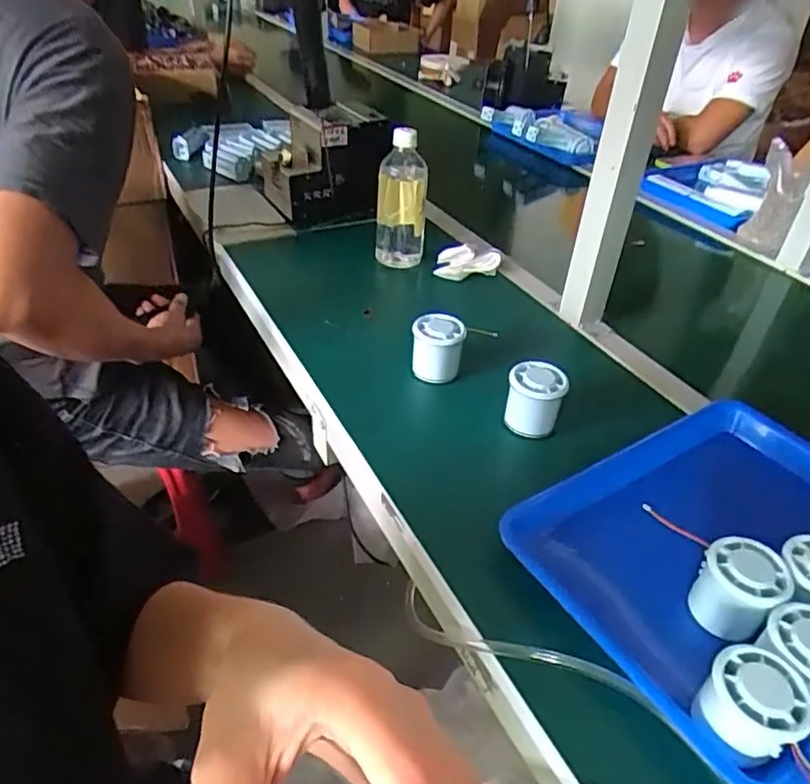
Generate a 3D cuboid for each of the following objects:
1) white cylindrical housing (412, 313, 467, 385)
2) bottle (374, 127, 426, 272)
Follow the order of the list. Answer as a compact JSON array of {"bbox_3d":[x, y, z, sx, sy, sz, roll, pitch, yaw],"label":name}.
[{"bbox_3d":[0.036,-0.050,0.693,0.055,0.058,0.055,3,38,-2],"label":"white cylindrical housing"},{"bbox_3d":[-0.005,-0.268,0.883,0.070,0.193,0.061,2,38,-3],"label":"bottle"}]

